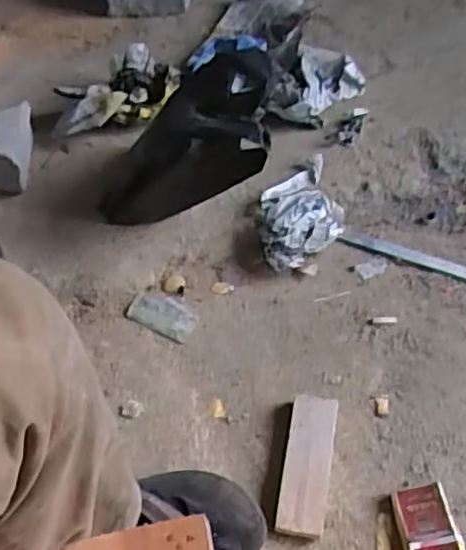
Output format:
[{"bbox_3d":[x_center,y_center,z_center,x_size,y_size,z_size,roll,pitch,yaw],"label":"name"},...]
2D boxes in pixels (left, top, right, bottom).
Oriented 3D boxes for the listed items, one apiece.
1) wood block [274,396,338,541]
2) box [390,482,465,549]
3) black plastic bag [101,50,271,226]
[{"bbox_3d":[0.081,0.208,0.759,0.051,0.023,0.154,8,53,9],"label":"wood block"},{"bbox_3d":[0.204,0.269,0.716,0.056,0.020,0.098,-9,52,-4],"label":"box"},{"bbox_3d":[-0.062,-0.173,0.896,0.272,0.100,0.149,-22,47,35],"label":"black plastic bag"}]

